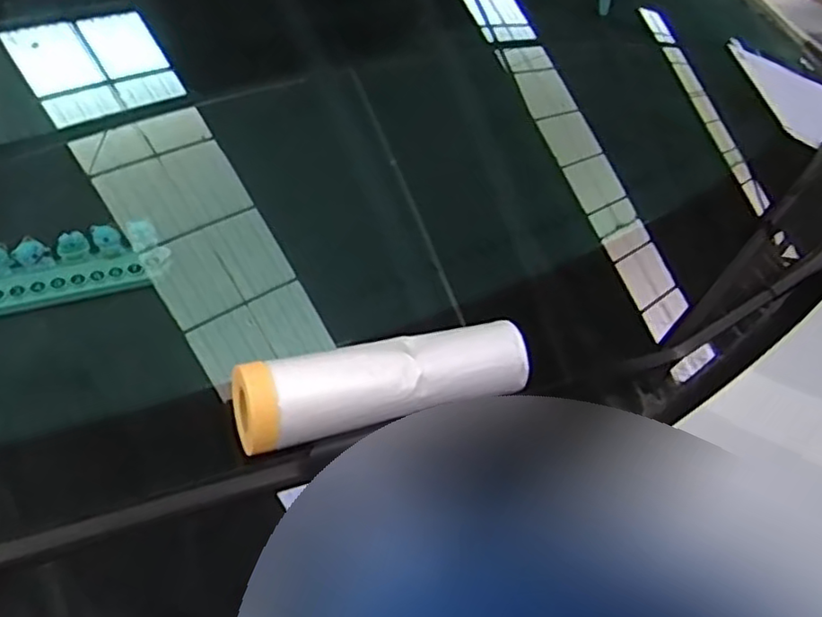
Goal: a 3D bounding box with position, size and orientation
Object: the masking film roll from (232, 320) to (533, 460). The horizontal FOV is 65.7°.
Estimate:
[{"bbox_3d":[-0.014,0.044,0.428,0.209,0.055,0.053,-12,38,-20],"label":"masking film roll"}]

